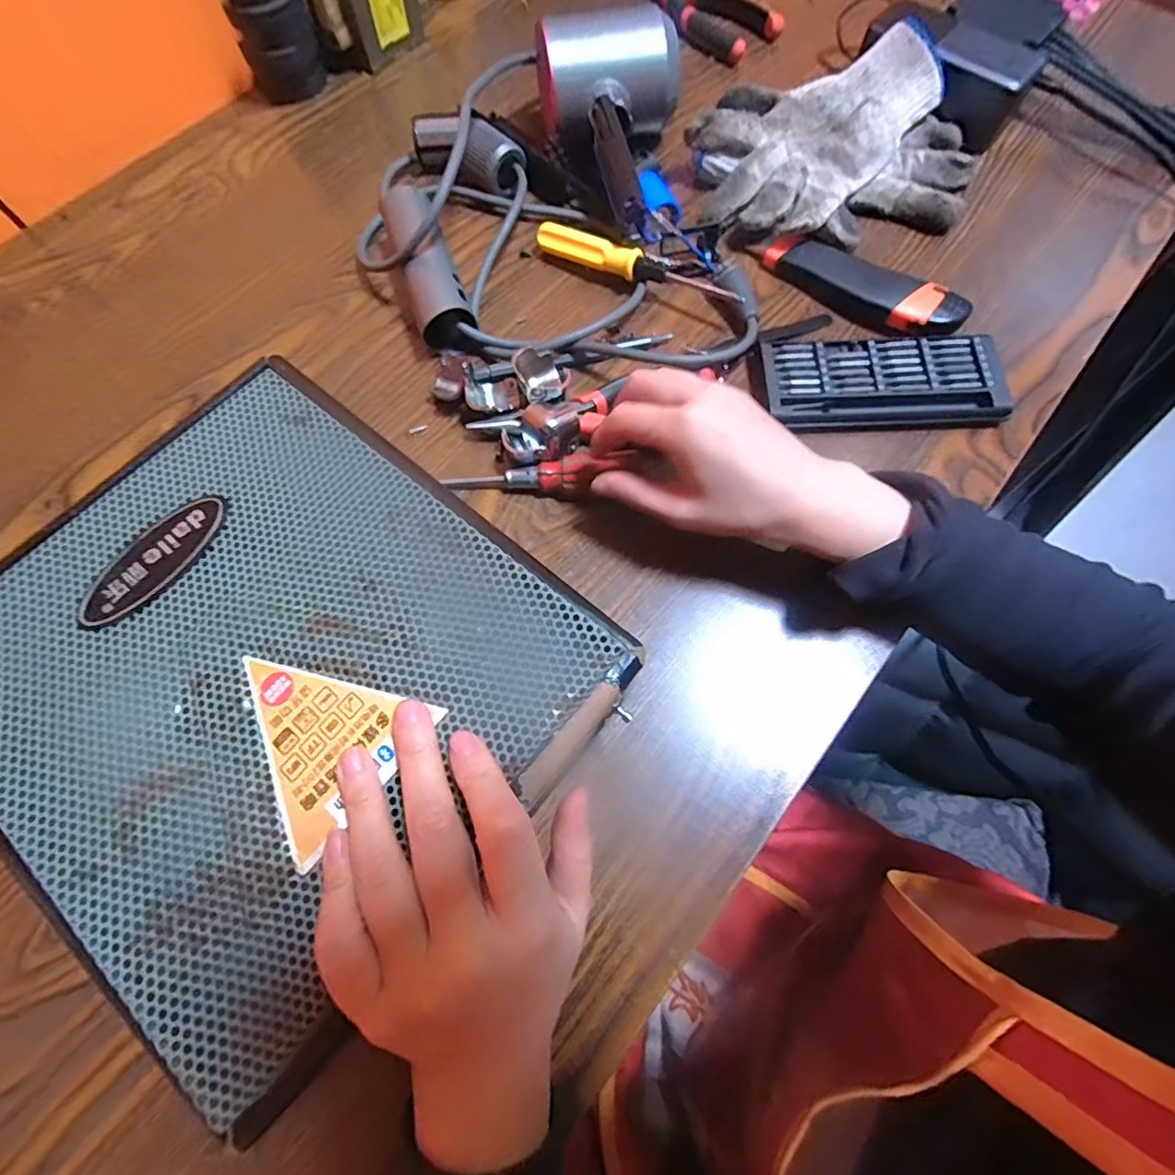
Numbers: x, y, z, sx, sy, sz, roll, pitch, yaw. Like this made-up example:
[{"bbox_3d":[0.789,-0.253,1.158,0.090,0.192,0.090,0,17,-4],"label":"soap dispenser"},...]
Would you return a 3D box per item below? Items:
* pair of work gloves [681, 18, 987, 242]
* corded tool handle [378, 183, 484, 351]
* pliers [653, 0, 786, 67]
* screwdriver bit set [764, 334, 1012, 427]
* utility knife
[{"bbox_3d":[0.188,-0.335,0.423,0.215,0.053,0.162,-10,70,-3],"label":"pair of work gloves"},{"bbox_3d":[-0.114,-0.227,0.398,0.036,0.038,0.138,-19,70,-6],"label":"corded tool handle"},{"bbox_3d":[0.099,-0.534,0.516,0.156,0.021,0.070,38,75,14],"label":"pliers"},{"bbox_3d":[0.194,-0.137,0.370,0.148,0.020,0.067,1,70,1],"label":"screwdriver bit set"},{"bbox_3d":[0.195,-0.215,0.394,0.137,0.023,0.040,37,74,13],"label":"utility knife"}]

